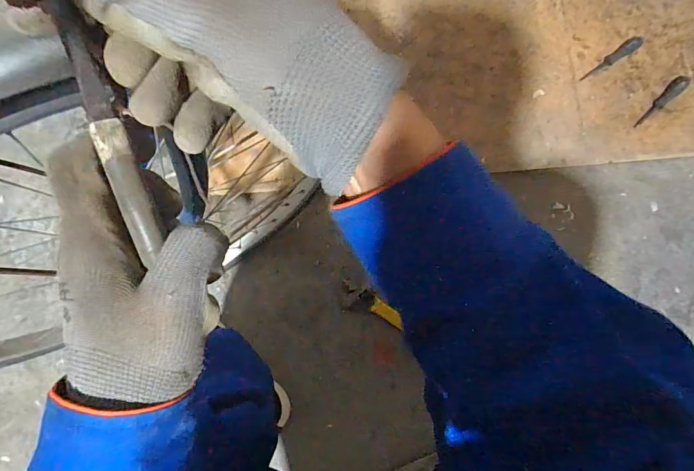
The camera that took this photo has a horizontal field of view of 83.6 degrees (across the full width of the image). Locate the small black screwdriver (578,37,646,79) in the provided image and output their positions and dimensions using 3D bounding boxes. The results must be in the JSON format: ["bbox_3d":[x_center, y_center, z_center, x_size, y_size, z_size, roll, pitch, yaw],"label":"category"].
[{"bbox_3d":[0.538,-0.357,0.776,0.153,0.030,0.026,-38,84,-3],"label":"small black screwdriver"}]

